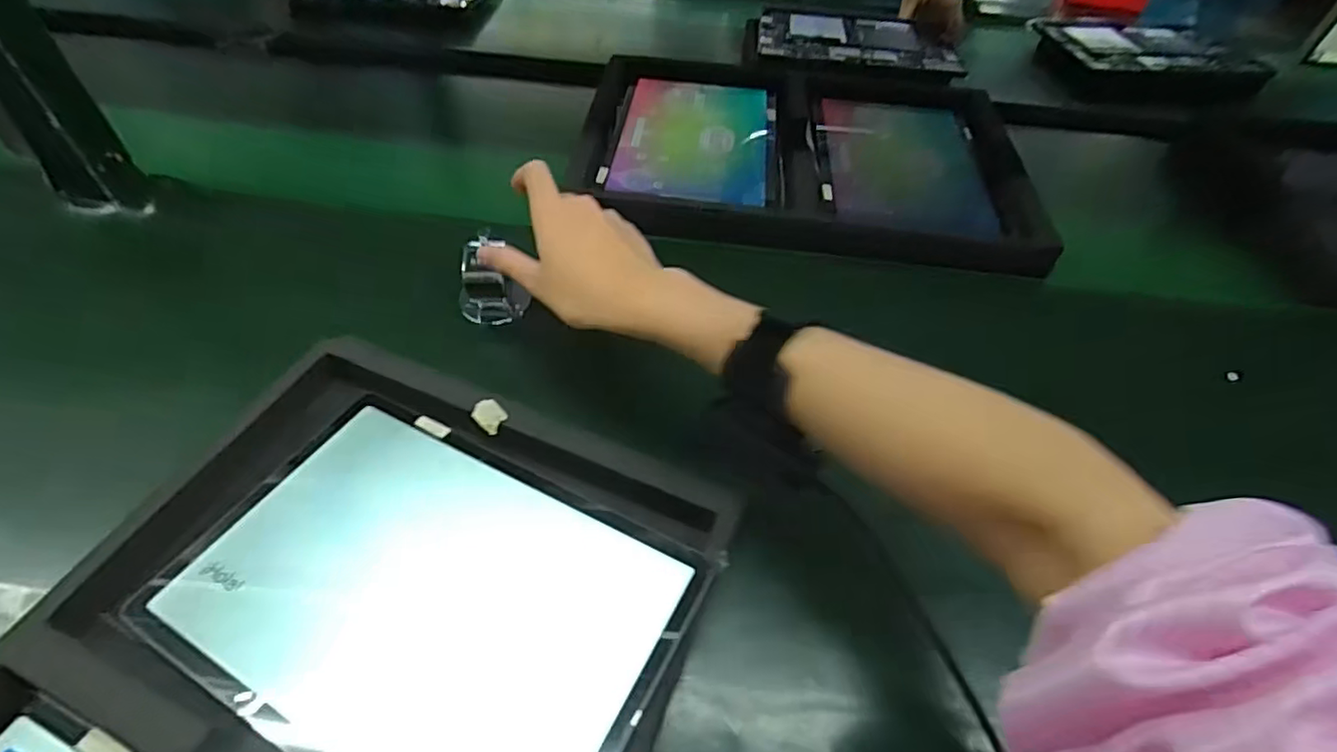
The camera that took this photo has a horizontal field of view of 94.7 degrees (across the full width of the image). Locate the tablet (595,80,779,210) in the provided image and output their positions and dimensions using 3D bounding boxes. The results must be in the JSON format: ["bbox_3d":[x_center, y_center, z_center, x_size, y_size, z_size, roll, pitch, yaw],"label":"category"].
[{"bbox_3d":[0.034,-0.260,0.655,0.169,0.005,0.249,9,49,2],"label":"tablet"}]

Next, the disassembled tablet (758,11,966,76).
[{"bbox_3d":[0.259,-0.467,0.857,0.265,0.017,0.205,6,49,0],"label":"disassembled tablet"}]

